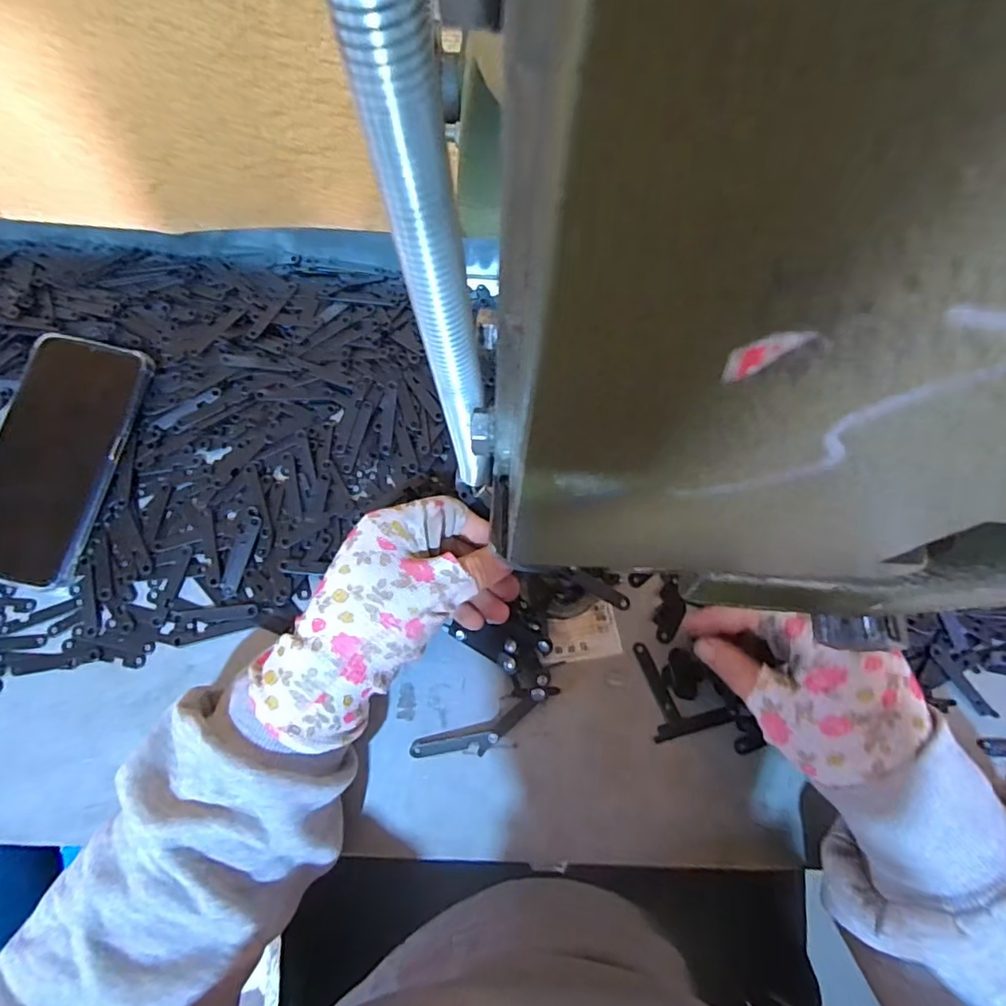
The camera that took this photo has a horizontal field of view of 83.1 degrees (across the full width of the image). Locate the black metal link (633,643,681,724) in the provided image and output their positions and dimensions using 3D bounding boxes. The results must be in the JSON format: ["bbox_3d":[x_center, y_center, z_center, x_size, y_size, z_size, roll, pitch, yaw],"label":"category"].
[{"bbox_3d":[0.094,0.109,0.346,0.009,0.004,0.049,-21,73,-8],"label":"black metal link"}]

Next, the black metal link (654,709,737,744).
[{"bbox_3d":[0.114,0.131,0.336,0.050,0.004,0.009,-13,72,-6],"label":"black metal link"}]

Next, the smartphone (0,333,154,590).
[{"bbox_3d":[-0.294,-0.030,0.366,0.078,0.011,0.161,15,82,-5],"label":"smartphone"}]

